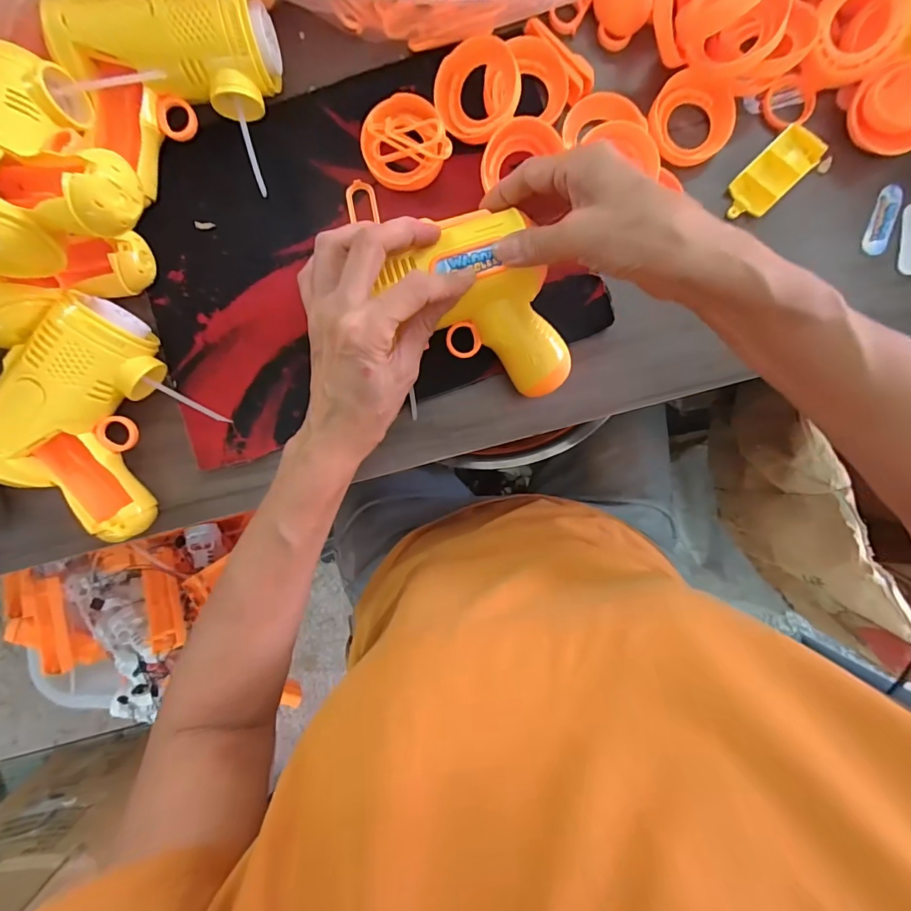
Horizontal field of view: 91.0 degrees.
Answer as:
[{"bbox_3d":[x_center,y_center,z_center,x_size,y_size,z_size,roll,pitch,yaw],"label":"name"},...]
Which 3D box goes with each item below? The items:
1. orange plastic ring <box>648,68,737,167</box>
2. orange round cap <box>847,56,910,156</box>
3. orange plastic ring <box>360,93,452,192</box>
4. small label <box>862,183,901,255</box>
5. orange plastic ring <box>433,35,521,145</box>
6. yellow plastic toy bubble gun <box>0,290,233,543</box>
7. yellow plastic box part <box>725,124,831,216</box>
[{"bbox_3d":[0.165,-0.236,0.316,0.057,0.018,0.053,0,93,-1],"label":"orange plastic ring"},{"bbox_3d":[0.300,-0.237,0.305,0.052,0.014,0.051,21,115,10],"label":"orange round cap"},{"bbox_3d":[-0.036,-0.216,0.308,0.055,0.016,0.059,0,93,-1],"label":"orange plastic ring"},{"bbox_3d":[0.314,-0.173,0.329,0.015,0.005,0.051,14,92,-2],"label":"small label"},{"bbox_3d":[0.015,-0.246,0.305,0.058,0.018,0.058,5,112,13],"label":"orange plastic ring"},{"bbox_3d":[-0.234,-0.024,0.298,0.119,0.055,0.127,40,91,-2],"label":"yellow plastic toy bubble gun"},{"bbox_3d":[0.225,-0.199,0.317,0.070,0.012,0.031,-45,93,1],"label":"yellow plastic box part"}]

